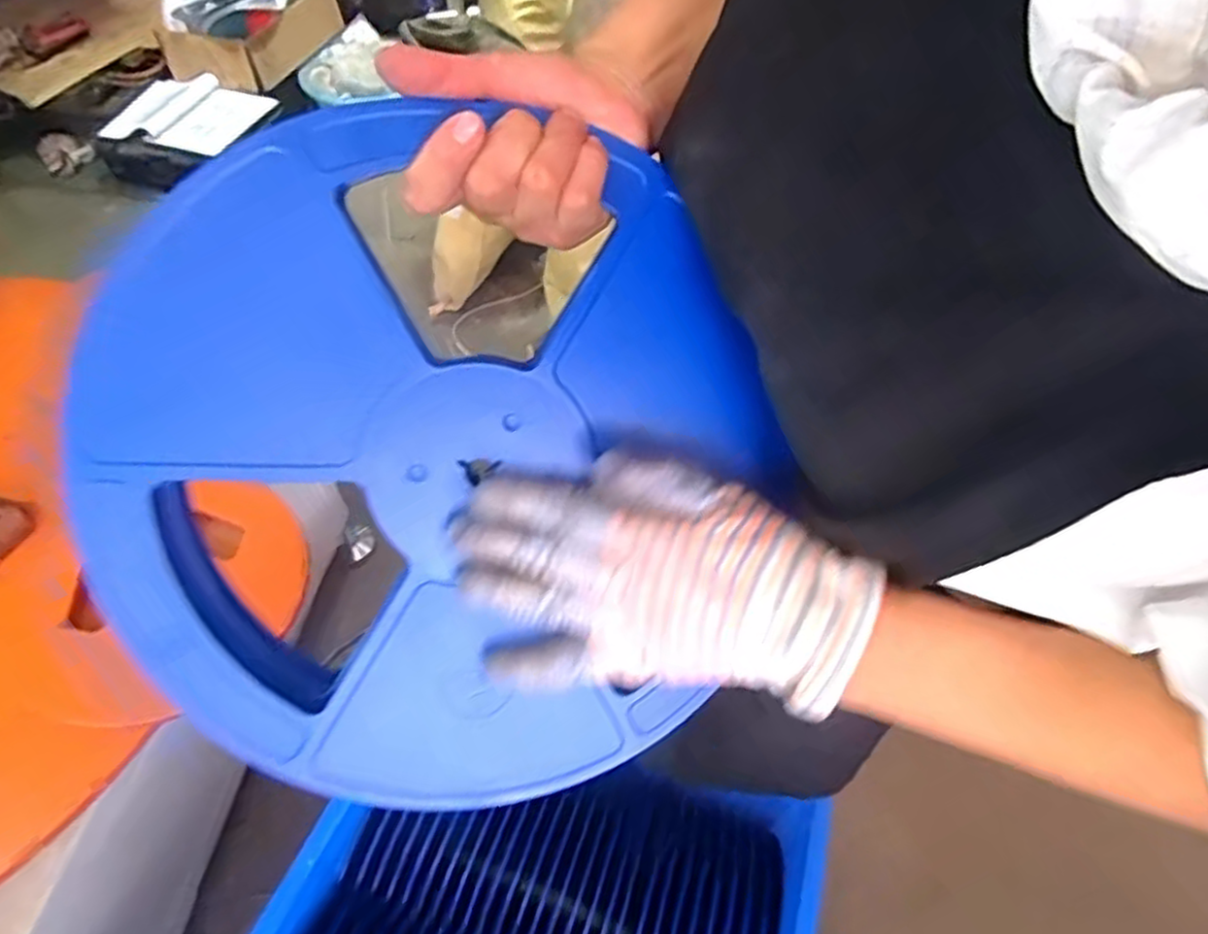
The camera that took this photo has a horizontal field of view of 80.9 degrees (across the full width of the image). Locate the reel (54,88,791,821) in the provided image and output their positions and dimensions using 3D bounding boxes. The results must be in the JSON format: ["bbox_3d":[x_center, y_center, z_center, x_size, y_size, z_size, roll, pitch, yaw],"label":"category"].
[{"bbox_3d":[-0.068,0.006,0.319,0.289,0.024,0.314,-1,98,-11],"label":"reel"}]

